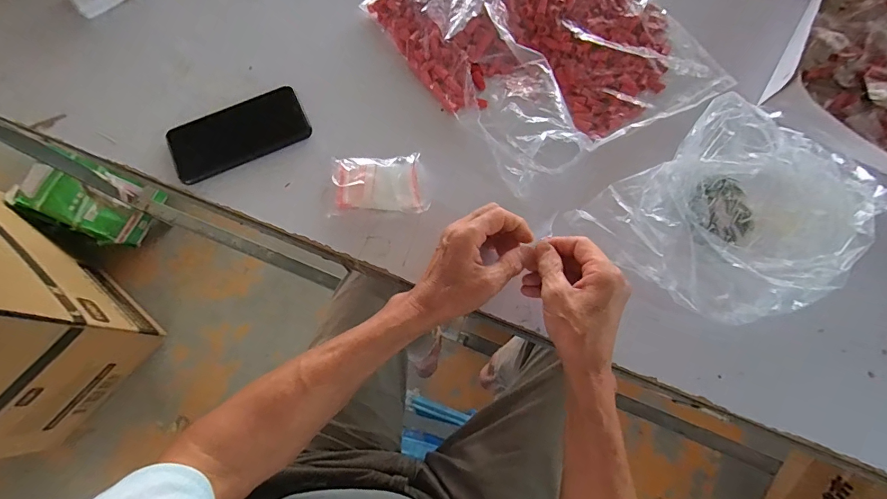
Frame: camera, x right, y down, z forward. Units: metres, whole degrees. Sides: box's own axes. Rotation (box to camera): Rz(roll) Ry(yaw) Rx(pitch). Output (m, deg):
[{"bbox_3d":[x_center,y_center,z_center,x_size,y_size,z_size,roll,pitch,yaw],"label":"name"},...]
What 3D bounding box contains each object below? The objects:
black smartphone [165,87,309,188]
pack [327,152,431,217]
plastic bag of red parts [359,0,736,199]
[{"bbox_3d":[-0.242,-0.137,0.487,0.157,0.009,0.078,-26,75,-7],"label":"black smartphone"},{"bbox_3d":[-0.072,-0.074,0.462,0.105,0.018,0.065,-2,74,0],"label":"pack"},{"bbox_3d":[0.128,-0.271,0.500,0.321,0.061,0.319,-29,76,-8],"label":"plastic bag of red parts"}]

